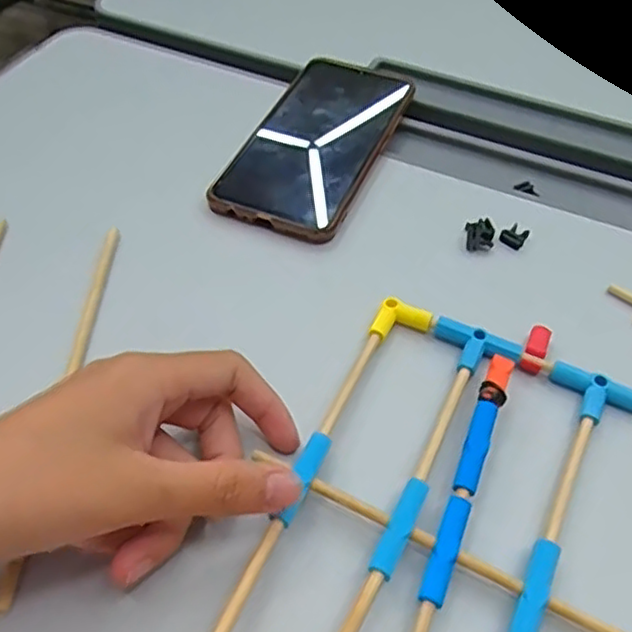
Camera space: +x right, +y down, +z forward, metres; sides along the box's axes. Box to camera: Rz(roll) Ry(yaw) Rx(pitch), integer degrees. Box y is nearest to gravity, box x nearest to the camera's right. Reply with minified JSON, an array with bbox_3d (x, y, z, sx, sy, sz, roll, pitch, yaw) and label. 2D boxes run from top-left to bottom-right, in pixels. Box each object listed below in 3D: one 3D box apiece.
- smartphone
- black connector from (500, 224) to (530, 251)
[{"bbox_3d":[0.004,-0.108,0.408,0.073,0.013,0.161,19,51,13],"label":"smartphone"},{"bbox_3d":[0.109,-0.044,0.368,0.013,0.004,0.016,29,55,19],"label":"black connector"}]

